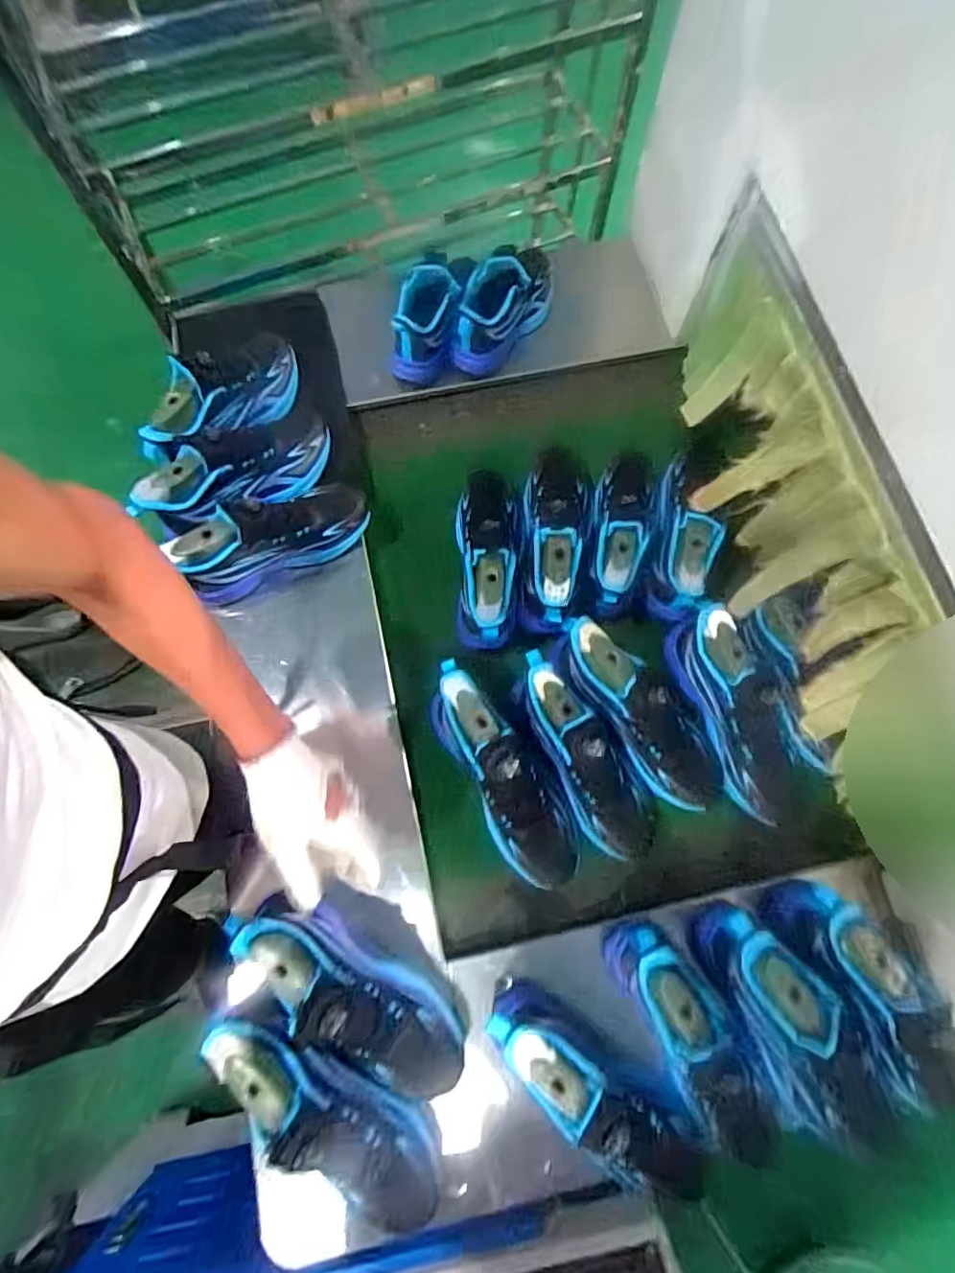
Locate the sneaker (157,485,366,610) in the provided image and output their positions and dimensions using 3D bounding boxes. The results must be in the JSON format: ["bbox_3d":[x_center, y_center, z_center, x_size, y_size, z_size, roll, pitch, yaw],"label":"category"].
[{"bbox_3d":[-0.265,-0.141,0.737,0.234,0.141,0.105,-23,77,-7],"label":"sneaker"}]

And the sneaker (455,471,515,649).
[{"bbox_3d":[0.014,-0.123,0.753,0.082,0.108,0.260,2,75,-1],"label":"sneaker"}]

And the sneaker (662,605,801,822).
[{"bbox_3d":[0.329,0.093,0.689,0.098,0.090,0.275,-22,77,-7],"label":"sneaker"}]

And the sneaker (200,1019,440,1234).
[{"bbox_3d":[-0.141,0.468,0.535,0.276,0.093,0.090,44,78,-12],"label":"sneaker"}]

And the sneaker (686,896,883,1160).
[{"bbox_3d":[0.317,0.406,0.582,0.087,0.119,0.247,-21,77,-7],"label":"sneaker"}]

